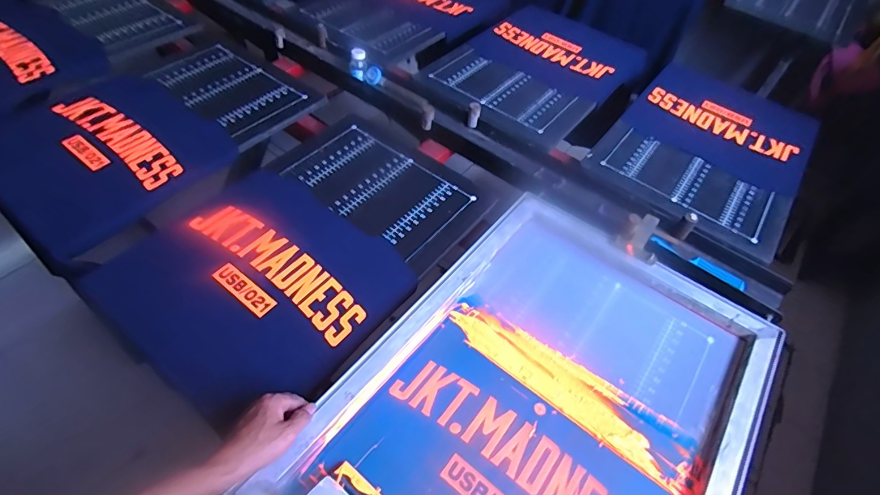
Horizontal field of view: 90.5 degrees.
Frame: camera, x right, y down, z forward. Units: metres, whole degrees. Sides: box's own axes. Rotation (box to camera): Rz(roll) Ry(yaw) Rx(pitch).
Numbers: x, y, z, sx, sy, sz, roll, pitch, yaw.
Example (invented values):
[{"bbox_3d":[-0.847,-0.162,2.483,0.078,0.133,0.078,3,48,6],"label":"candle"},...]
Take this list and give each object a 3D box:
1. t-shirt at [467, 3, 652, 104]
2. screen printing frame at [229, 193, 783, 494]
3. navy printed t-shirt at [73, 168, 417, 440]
[{"bbox_3d":[0.326,-0.551,1.219,0.404,0.046,0.337,36,55,20],"label":"t-shirt"},{"bbox_3d":[0.144,0.213,0.569,0.464,0.057,0.646,33,54,21],"label":"screen printing frame"},{"bbox_3d":[-0.295,0.058,0.705,0.394,0.045,0.352,34,54,19],"label":"navy printed t-shirt"}]

